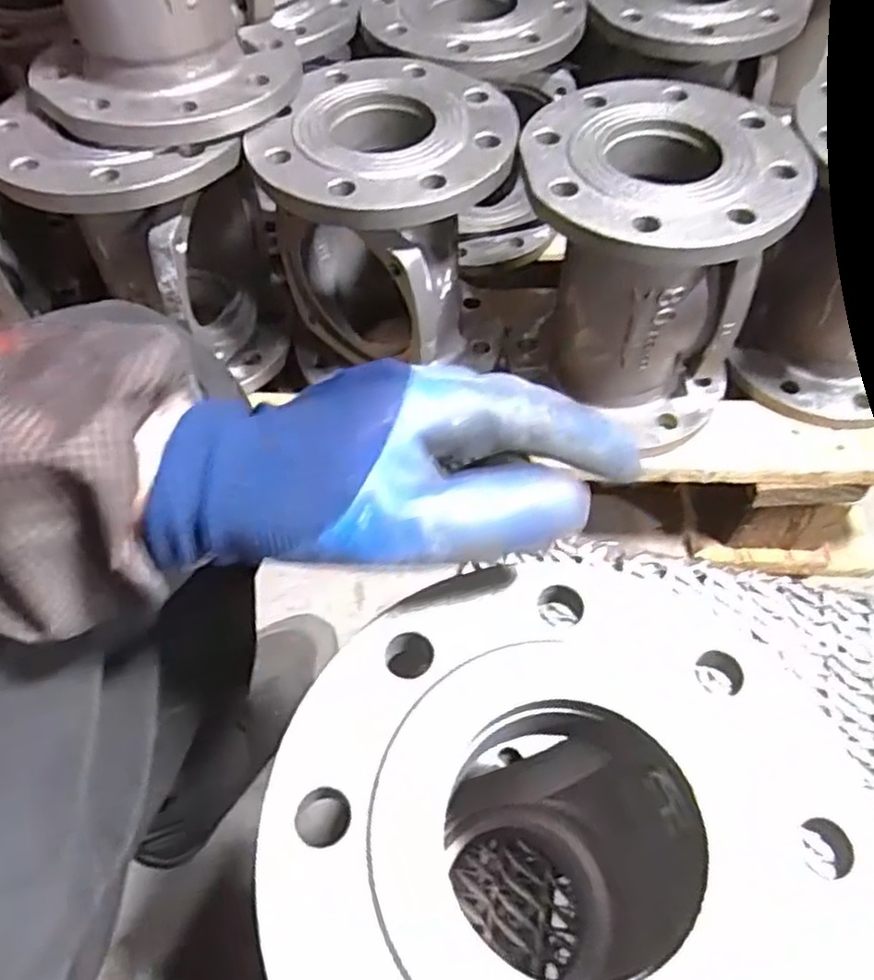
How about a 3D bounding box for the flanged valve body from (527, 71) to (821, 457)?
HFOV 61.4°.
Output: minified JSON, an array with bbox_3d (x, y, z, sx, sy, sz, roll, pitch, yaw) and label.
[{"bbox_3d":[0.155,-0.167,0.583,0.186,0.216,0.185,2,56,2],"label":"flanged valve body"}]

